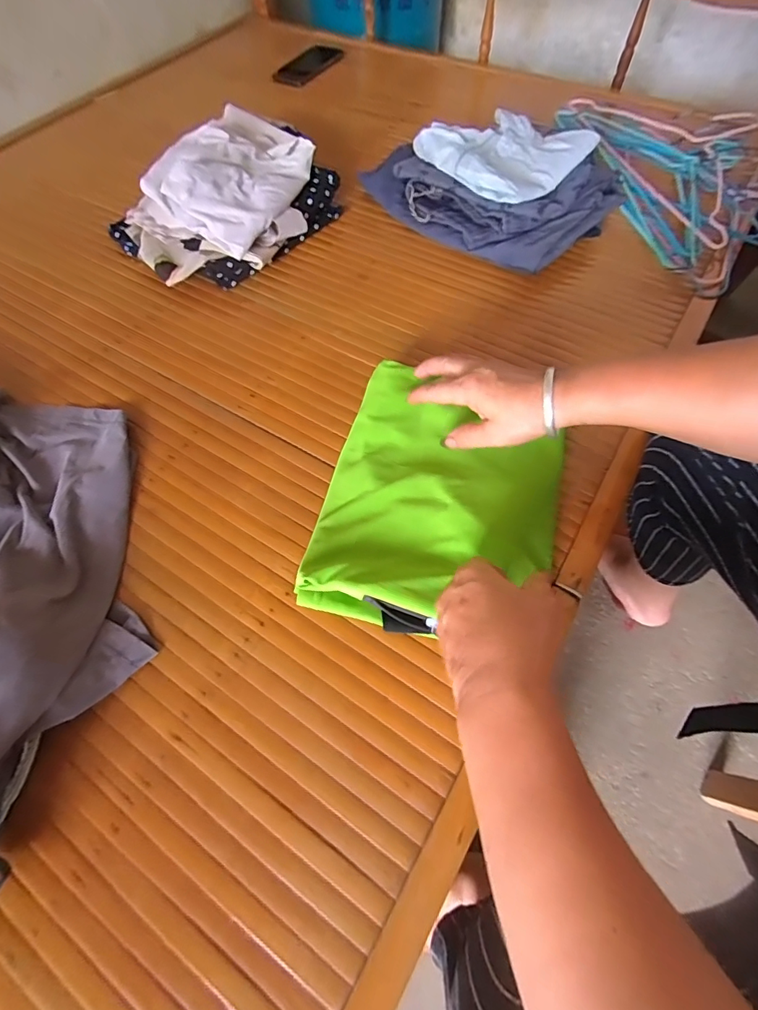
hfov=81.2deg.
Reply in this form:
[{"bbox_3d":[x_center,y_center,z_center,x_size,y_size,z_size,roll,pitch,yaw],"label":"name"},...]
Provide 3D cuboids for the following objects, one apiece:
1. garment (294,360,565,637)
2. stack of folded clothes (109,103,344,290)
[{"bbox_3d":[0.058,-0.010,0.397,0.200,0.035,0.246,15,64,9],"label":"garment"},{"bbox_3d":[-0.201,-0.412,0.589,0.284,0.101,0.201,-42,69,-18],"label":"stack of folded clothes"}]

